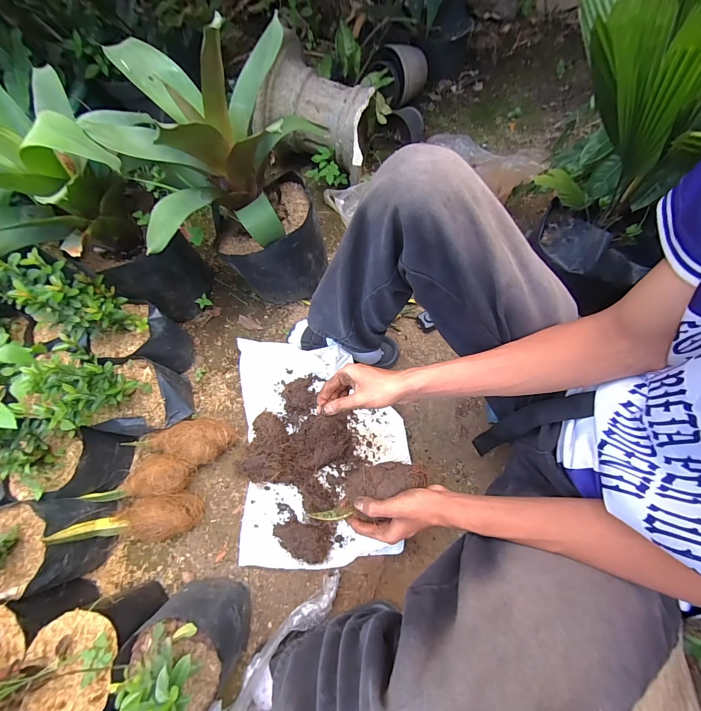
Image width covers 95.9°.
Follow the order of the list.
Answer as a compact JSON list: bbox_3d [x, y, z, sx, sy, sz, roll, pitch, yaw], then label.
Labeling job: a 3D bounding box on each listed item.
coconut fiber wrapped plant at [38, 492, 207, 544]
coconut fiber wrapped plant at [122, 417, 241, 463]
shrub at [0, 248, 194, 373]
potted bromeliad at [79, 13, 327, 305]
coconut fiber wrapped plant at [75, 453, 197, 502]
[{"bbox_3d":[-0.412,0.320,0.609,0.231,0.088,0.082,0,67,-22],"label":"coconut fiber wrapped plant"},{"bbox_3d":[-0.361,0.183,0.684,0.217,0.087,0.101,0,68,-10],"label":"coconut fiber wrapped plant"},{"bbox_3d":[-0.475,-0.061,0.661,0.152,0.343,0.145,29,73,13],"label":"shrub"},{"bbox_3d":[-0.248,-0.344,0.685,0.355,0.483,0.346,-23,69,-6],"label":"potted bromeliad"},{"bbox_3d":[-0.432,0.254,0.671,0.196,0.068,0.082,-7,68,0],"label":"coconut fiber wrapped plant"}]

